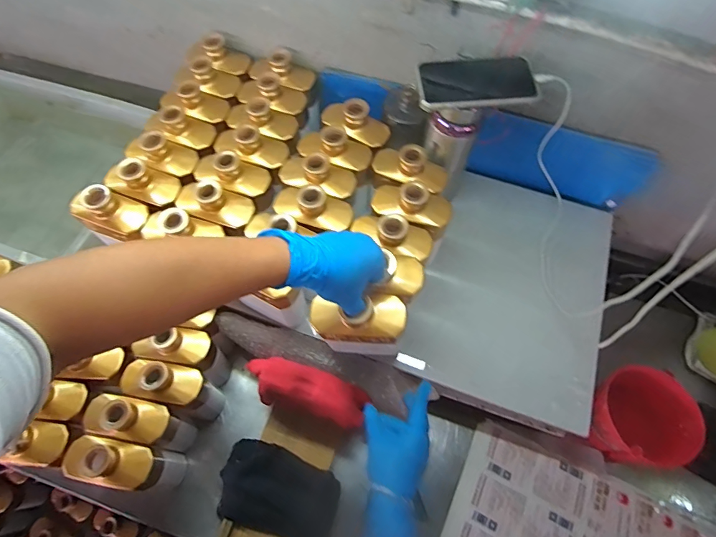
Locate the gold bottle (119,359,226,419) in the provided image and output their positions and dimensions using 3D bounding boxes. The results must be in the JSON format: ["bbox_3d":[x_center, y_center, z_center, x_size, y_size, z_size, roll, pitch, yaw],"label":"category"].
[{"bbox_3d":[-0.282,0.188,0.630,0.117,0.171,0.066,14,66,6],"label":"gold bottle"}]

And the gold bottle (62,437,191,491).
[{"bbox_3d":[-0.327,0.276,0.581,0.110,0.154,0.053,10,66,5],"label":"gold bottle"}]

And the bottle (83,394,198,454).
[{"bbox_3d":[-0.314,0.231,0.607,0.122,0.172,0.059,13,66,6],"label":"bottle"}]

